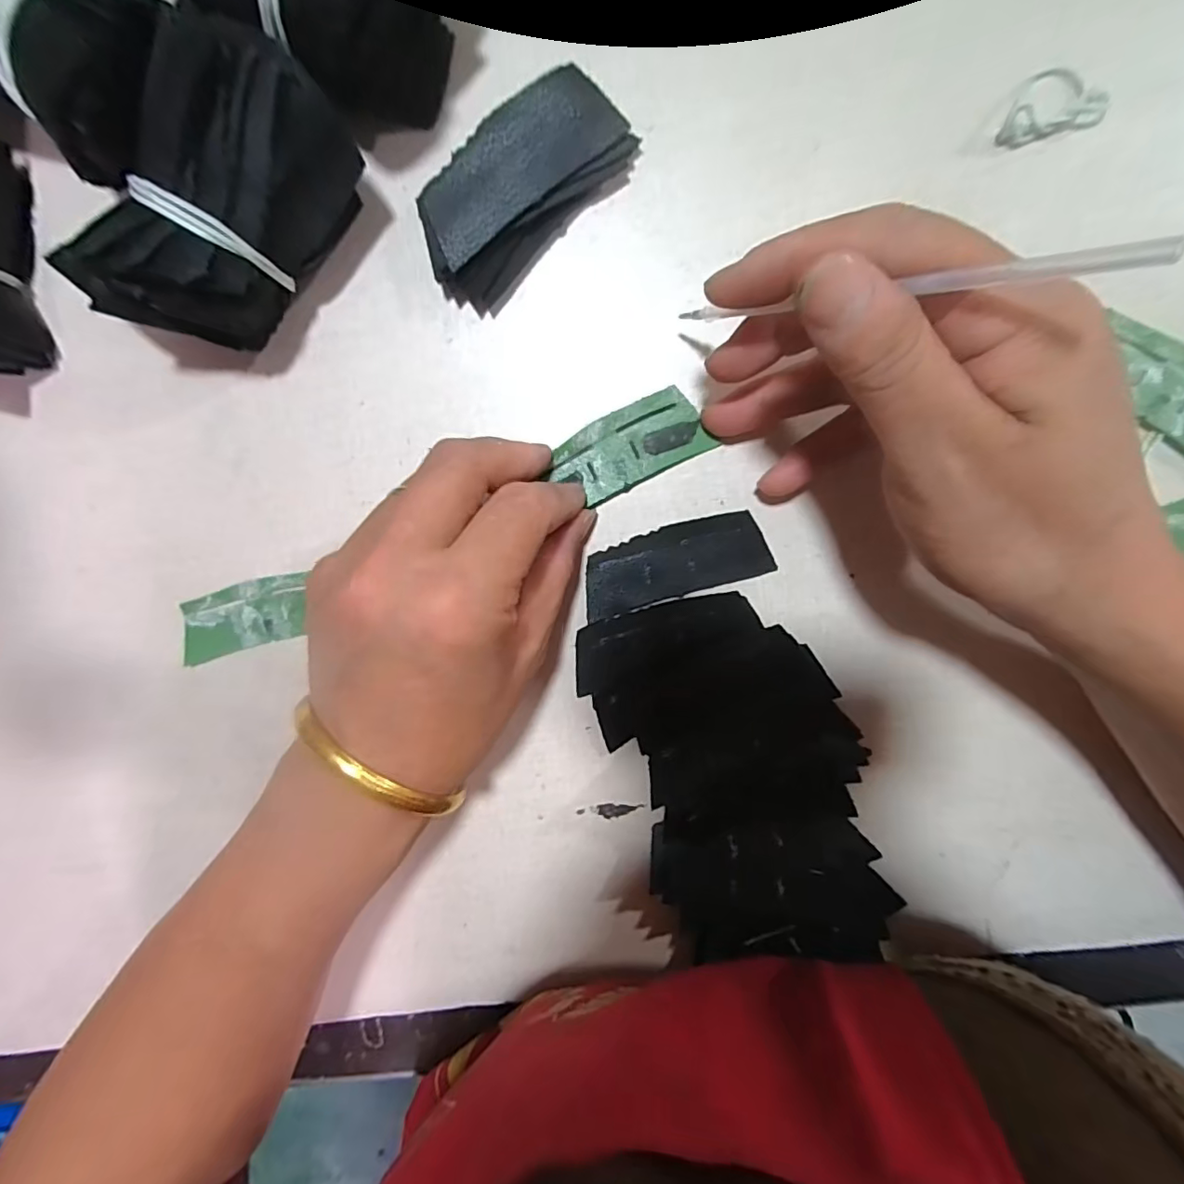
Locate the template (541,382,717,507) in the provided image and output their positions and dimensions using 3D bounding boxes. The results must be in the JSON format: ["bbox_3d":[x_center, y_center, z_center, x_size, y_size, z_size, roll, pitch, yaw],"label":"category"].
[{"bbox_3d":[0.015,-0.055,0.212,0.057,0.004,0.029,-26,96,7],"label":"template"}]

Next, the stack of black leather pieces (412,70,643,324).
[{"bbox_3d":[-0.027,-0.141,0.196,0.079,0.017,0.039,-43,94,8],"label":"stack of black leather pieces"}]

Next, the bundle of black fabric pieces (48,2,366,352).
[{"bbox_3d":[-0.118,-0.123,0.185,0.046,0.053,0.092,37,99,-2],"label":"bundle of black fabric pieces"}]

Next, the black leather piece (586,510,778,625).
[{"bbox_3d":[0.032,-0.011,0.218,0.072,0.004,0.027,-16,97,6],"label":"black leather piece"}]

